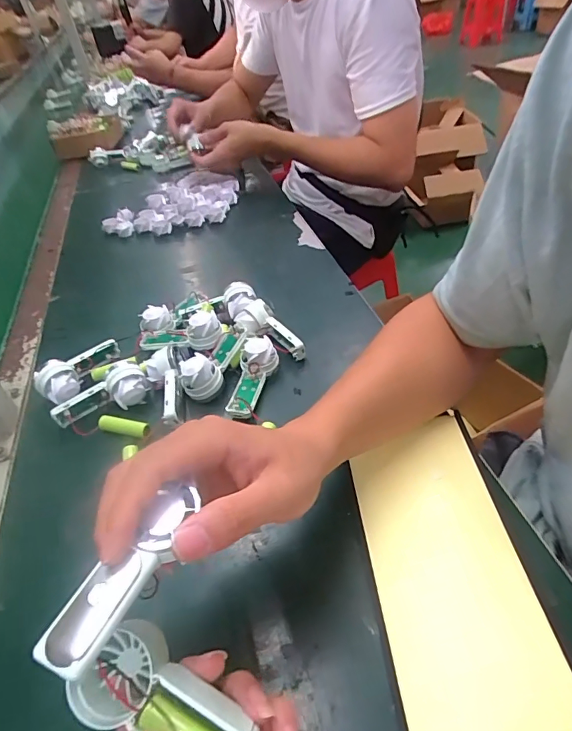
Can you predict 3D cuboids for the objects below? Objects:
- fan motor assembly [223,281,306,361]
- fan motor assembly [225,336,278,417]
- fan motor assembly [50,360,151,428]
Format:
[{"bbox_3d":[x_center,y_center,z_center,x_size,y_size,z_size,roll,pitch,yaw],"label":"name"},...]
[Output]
[{"bbox_3d":[-0.031,-0.048,0.523,0.044,0.043,0.129,-26,46,-19],"label":"fan motor assembly"},{"bbox_3d":[-0.035,0.011,0.463,0.035,0.026,0.088,8,61,16],"label":"fan motor assembly"},{"bbox_3d":[-0.184,0.028,0.463,0.092,0.029,0.040,-22,65,-8],"label":"fan motor assembly"}]

